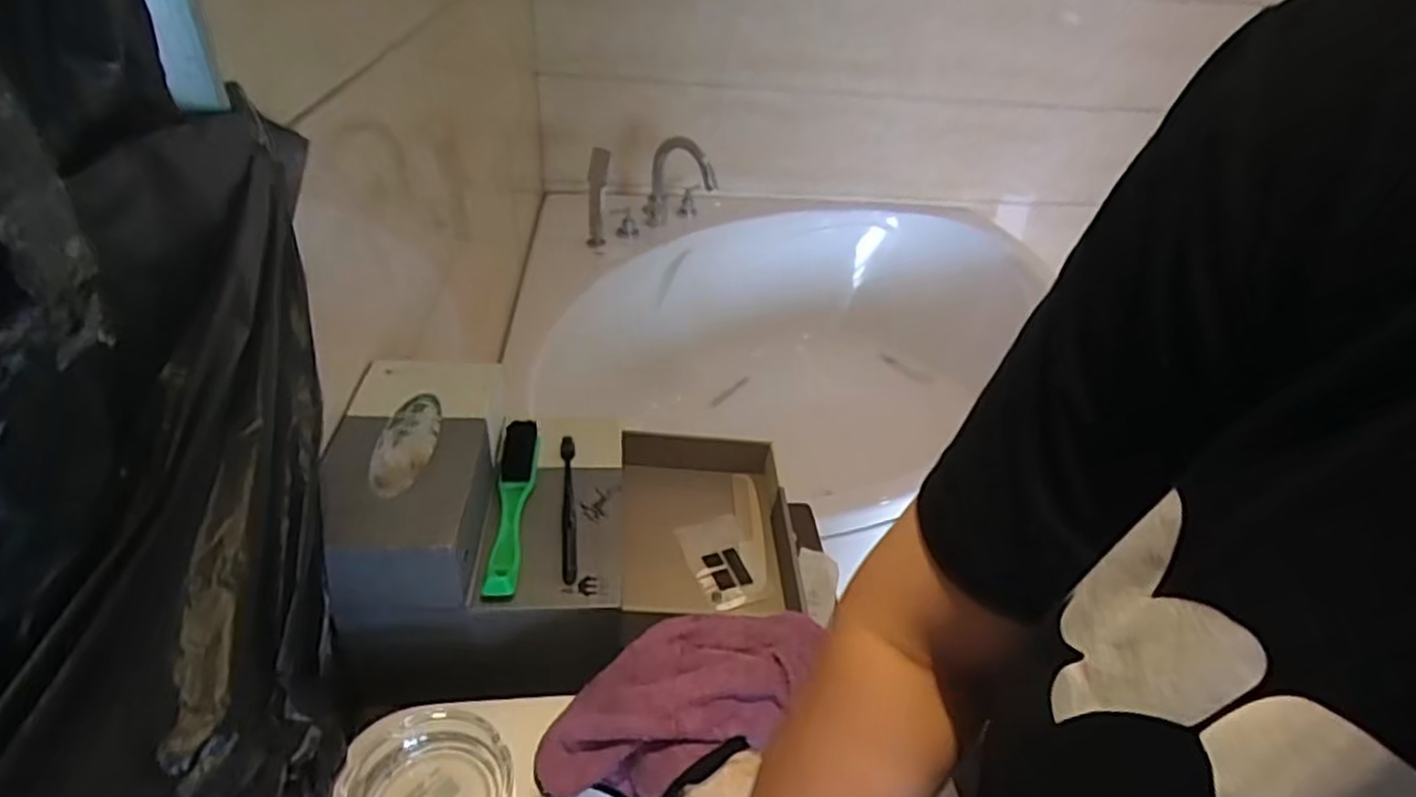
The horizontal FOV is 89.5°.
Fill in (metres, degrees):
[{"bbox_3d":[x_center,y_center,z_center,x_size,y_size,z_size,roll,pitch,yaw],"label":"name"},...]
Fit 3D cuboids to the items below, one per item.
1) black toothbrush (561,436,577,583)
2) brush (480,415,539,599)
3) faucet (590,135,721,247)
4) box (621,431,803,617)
[{"bbox_3d":[-0.131,0.098,0.666,0.012,0.019,0.176,-2,37,-11],"label":"black toothbrush"},{"bbox_3d":[-0.178,0.097,0.649,0.033,0.027,0.207,0,37,-8],"label":"brush"},{"bbox_3d":[-0.135,-0.544,1.815,0.420,0.280,0.119,-20,43,-31],"label":"faucet"},{"bbox_3d":[-0.002,0.128,0.713,0.170,0.063,0.253,1,36,-7],"label":"box"}]

